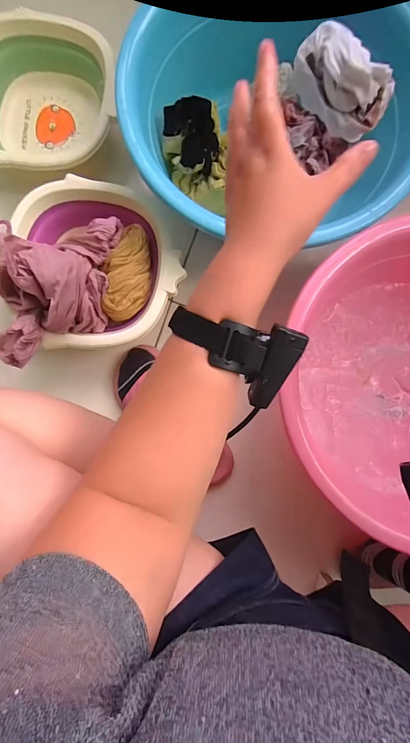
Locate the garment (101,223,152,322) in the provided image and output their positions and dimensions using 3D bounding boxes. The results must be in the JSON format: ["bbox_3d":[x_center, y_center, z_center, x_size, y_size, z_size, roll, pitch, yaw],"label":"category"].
[{"bbox_3d":[-0.123,-0.162,0.553,0.064,0.042,0.150,1,86,-1],"label":"garment"}]

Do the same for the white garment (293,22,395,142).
[{"bbox_3d":[0.153,-0.324,0.390,0.050,0.056,0.114,-41,87,-4],"label":"white garment"}]

